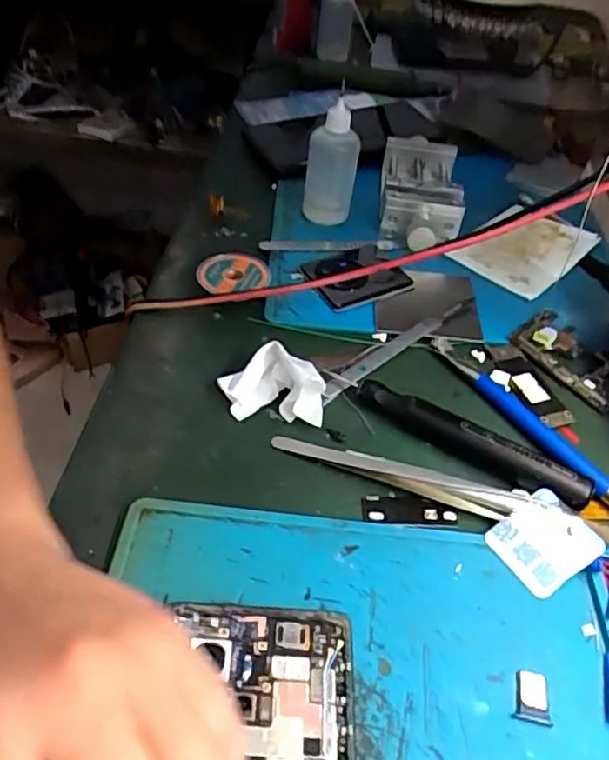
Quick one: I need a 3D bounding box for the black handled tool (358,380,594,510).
[{"bbox_3d":[0.082,0.030,0.316,0.120,0.015,0.018,28,48,21],"label":"black handled tool"}]

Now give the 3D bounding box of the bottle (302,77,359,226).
[{"bbox_3d":[0.019,-0.153,0.449,0.034,0.084,0.034,2,45,-4],"label":"bottle"}]

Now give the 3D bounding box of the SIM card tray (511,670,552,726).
[{"bbox_3d":[0.086,0.121,0.239,0.013,0.004,0.018,11,45,5],"label":"SIM card tray"}]

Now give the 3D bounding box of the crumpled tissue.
[{"bbox_3d":[-0.017,0.003,0.327,0.038,0.024,0.048,-31,55,-32],"label":"crumpled tissue"}]

